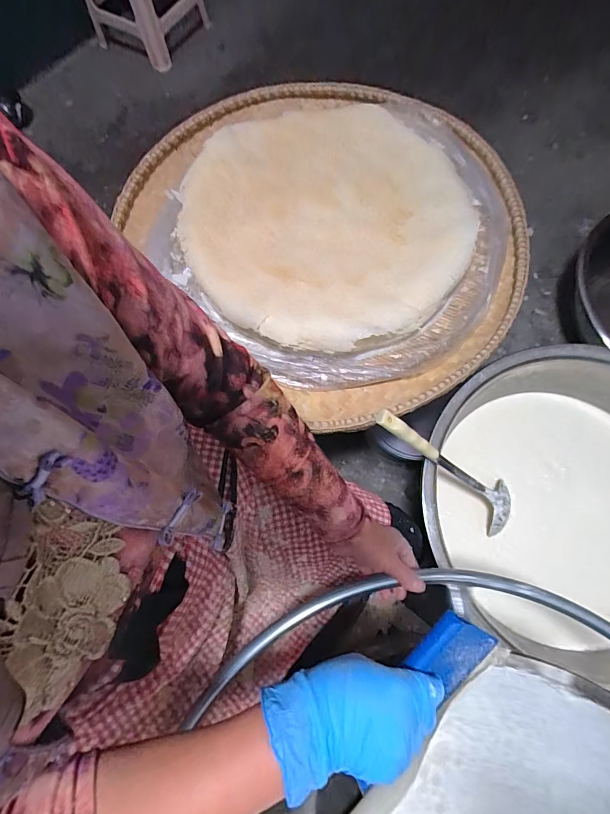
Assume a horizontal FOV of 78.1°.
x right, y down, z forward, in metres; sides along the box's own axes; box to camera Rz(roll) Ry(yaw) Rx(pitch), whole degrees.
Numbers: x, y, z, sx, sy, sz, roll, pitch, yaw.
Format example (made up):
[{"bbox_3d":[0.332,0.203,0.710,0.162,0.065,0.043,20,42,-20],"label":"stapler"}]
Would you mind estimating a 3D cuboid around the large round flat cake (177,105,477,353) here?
[{"bbox_3d":[0.025,-0.342,0.685,0.499,0.076,0.526,0,72,1],"label":"large round flat cake"}]

